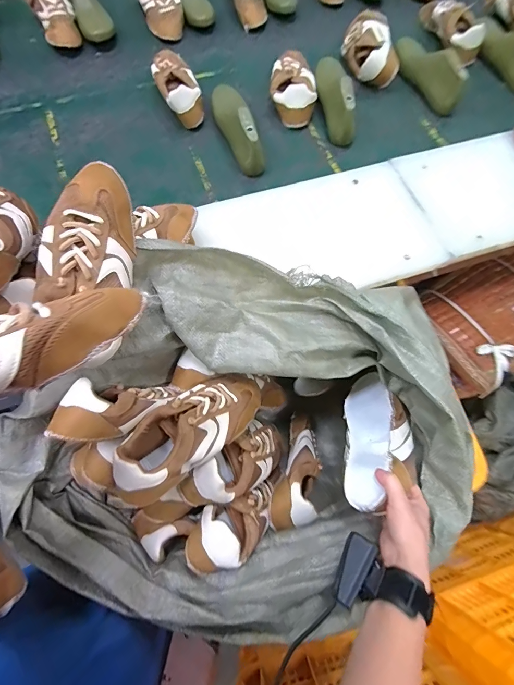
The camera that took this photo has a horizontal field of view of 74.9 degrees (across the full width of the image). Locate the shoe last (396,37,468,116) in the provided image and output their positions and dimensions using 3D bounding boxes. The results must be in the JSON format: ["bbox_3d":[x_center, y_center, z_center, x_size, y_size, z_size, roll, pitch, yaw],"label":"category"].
[{"bbox_3d":[0.392,-0.633,0.783,0.074,0.084,0.218,-34,76,-11],"label":"shoe last"}]

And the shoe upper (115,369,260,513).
[{"bbox_3d":[-0.083,0.112,0.450,0.227,0.071,0.090,-34,75,-35],"label":"shoe upper"}]

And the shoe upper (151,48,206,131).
[{"bbox_3d":[-0.183,-0.585,0.749,0.089,0.063,0.230,-19,73,-7],"label":"shoe upper"}]

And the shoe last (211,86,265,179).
[{"bbox_3d":[-0.054,-0.470,0.702,0.059,0.092,0.244,-20,73,-8],"label":"shoe last"}]

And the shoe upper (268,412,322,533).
[{"bbox_3d":[0.075,0.210,0.595,0.071,0.067,0.220,15,44,4],"label":"shoe upper"}]

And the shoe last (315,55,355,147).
[{"bbox_3d":[0.165,-0.540,0.737,0.059,0.084,0.205,-11,73,-5],"label":"shoe last"}]

